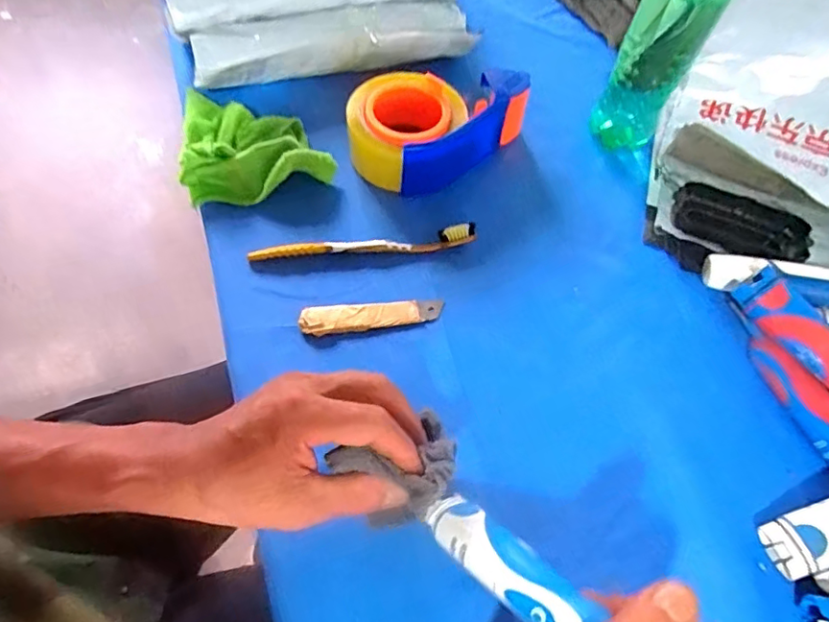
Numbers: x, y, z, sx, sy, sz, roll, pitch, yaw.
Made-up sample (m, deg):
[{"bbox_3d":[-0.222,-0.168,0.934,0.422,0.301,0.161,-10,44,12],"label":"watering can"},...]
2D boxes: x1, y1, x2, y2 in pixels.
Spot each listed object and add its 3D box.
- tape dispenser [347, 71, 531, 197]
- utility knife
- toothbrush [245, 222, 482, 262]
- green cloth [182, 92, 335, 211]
[{"bbox_3d":[0.015,-0.172,0.513,0.153,0.059,0.105,-32,68,-20],"label":"tape dispenser"},{"bbox_3d":[-0.033,0.003,0.441,0.108,0.011,0.022,-8,62,-7],"label":"utility knife"},{"bbox_3d":[-0.040,-0.053,0.469,0.185,0.013,0.019,-7,62,-6],"label":"toothbrush"},{"bbox_3d":[-0.140,-0.152,0.503,0.124,0.035,0.114,-8,62,-6],"label":"green cloth"}]

